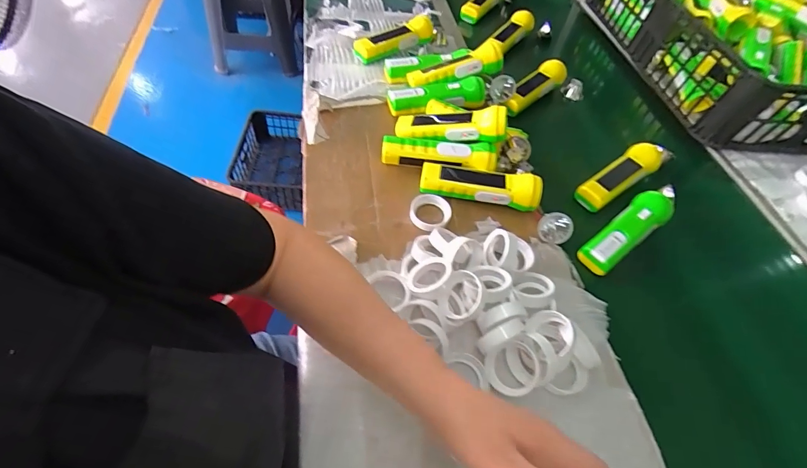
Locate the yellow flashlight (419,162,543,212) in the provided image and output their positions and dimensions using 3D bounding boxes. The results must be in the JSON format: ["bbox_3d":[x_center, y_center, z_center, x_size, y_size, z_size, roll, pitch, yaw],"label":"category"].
[{"bbox_3d":[0.108,-0.071,0.527,0.164,0.038,0.045,10,55,3],"label":"yellow flashlight"}]

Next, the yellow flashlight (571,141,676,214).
[{"bbox_3d":[0.344,-0.095,0.577,0.186,0.045,0.048,-31,63,-22],"label":"yellow flashlight"}]

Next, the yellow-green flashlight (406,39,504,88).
[{"bbox_3d":[0.086,-0.287,0.645,0.159,0.037,0.053,-14,56,3],"label":"yellow-green flashlight"}]

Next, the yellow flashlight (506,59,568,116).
[{"bbox_3d":[0.250,-0.275,0.697,0.046,0.058,0.151,41,60,18],"label":"yellow flashlight"}]

